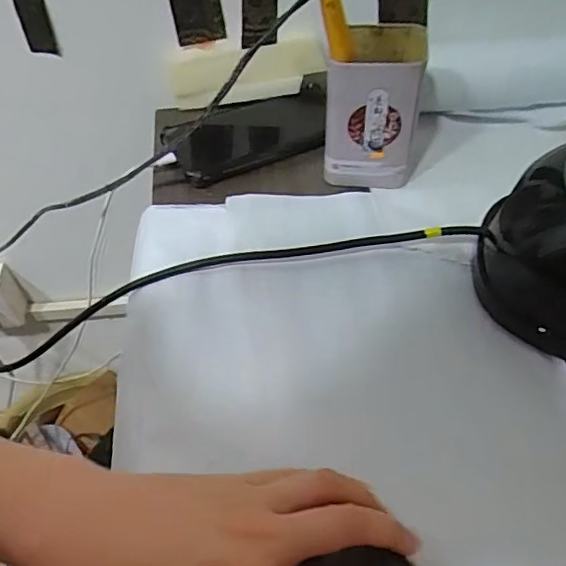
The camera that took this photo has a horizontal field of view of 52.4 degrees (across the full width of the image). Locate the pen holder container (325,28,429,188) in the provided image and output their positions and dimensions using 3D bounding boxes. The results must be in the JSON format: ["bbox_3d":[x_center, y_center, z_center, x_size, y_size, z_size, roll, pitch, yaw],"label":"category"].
[{"bbox_3d":[0.074,-0.143,0.471,0.069,0.119,0.071,7,51,8],"label":"pen holder container"}]

